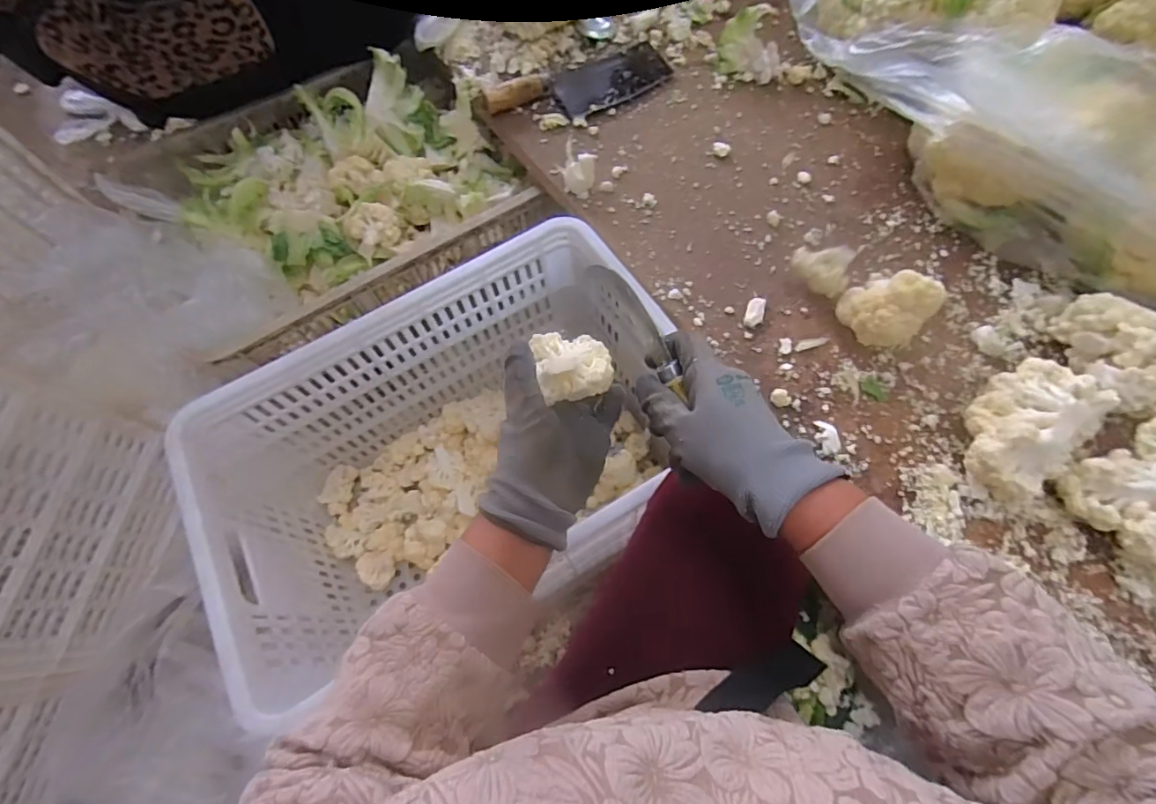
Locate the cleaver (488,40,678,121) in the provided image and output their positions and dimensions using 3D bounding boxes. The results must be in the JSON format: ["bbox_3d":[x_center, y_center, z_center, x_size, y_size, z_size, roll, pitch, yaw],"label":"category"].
[{"bbox_3d":[0.007,-0.444,0.728,0.262,0.031,0.094,-29,69,-10],"label":"cleaver"}]

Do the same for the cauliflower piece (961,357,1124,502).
[{"bbox_3d":[0.426,0.027,0.491,0.142,0.063,0.098,-42,72,-15],"label":"cauliflower piece"}]

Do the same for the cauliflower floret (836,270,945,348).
[{"bbox_3d":[0.317,-0.098,0.535,0.057,0.083,0.074,-25,69,-9],"label":"cauliflower floret"}]

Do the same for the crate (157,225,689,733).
[{"bbox_3d":[-0.133,0.072,0.651,0.520,0.276,0.338,-31,70,-11],"label":"crate"}]

